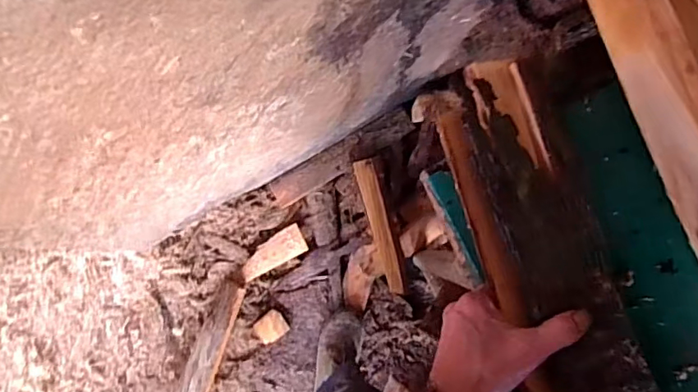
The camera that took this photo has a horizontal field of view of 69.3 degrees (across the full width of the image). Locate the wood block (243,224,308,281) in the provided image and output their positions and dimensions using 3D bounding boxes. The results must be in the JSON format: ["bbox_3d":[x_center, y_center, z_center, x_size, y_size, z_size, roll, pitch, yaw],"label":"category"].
[{"bbox_3d":[-0.189,0.146,1.261,0.176,0.015,0.071,-32,86,-2],"label":"wood block"}]

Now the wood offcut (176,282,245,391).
[{"bbox_3d":[-0.378,0.460,1.235,0.092,0.059,0.517,21,86,2],"label":"wood offcut"}]

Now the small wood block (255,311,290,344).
[{"bbox_3d":[-0.196,0.332,1.269,0.075,0.017,0.068,-41,86,-3],"label":"small wood block"}]

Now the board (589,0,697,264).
[{"bbox_3d":[0.295,-0.062,0.448,0.030,0.085,0.388,-20,90,-1],"label":"board"}]

